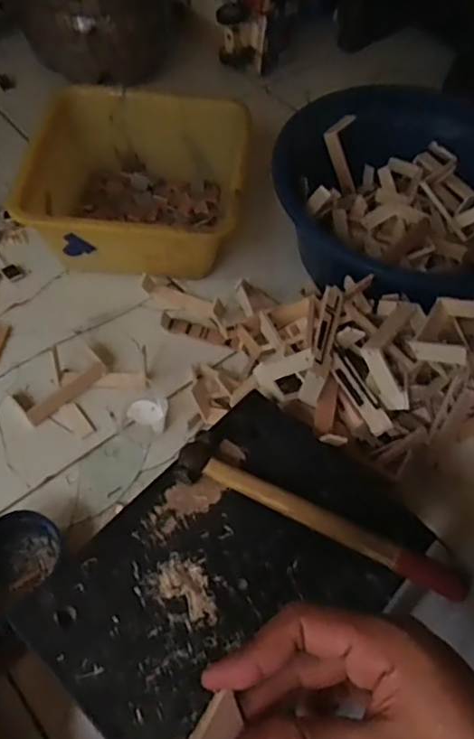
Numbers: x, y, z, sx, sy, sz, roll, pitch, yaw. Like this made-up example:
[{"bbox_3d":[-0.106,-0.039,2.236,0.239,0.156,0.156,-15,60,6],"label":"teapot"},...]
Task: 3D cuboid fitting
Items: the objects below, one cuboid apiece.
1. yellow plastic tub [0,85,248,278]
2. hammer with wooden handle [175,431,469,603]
[{"bbox_3d":[-0.126,-0.242,0.806,0.259,0.127,0.240,8,57,1],"label":"yellow plastic tub"},{"bbox_3d":[0.064,0.116,0.490,0.240,0.034,0.043,23,58,11],"label":"hammer with wooden handle"}]

